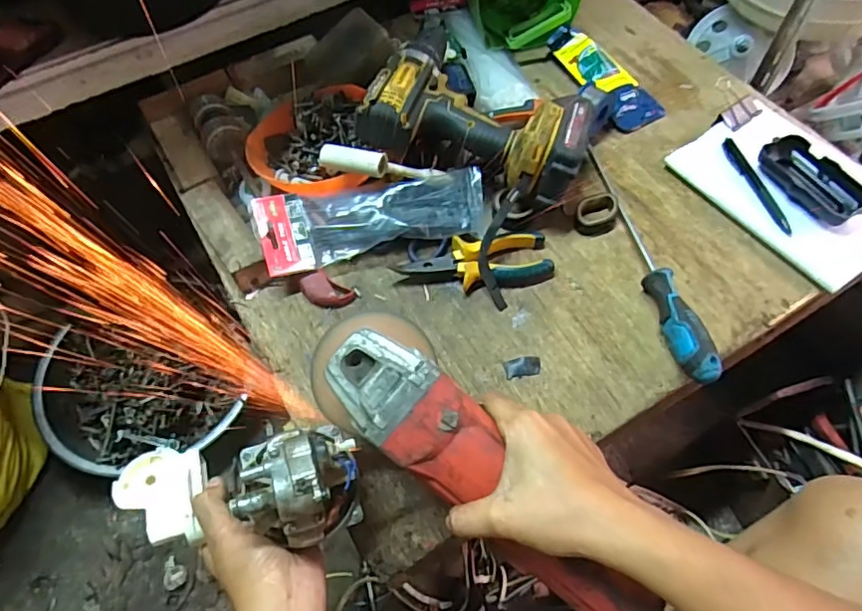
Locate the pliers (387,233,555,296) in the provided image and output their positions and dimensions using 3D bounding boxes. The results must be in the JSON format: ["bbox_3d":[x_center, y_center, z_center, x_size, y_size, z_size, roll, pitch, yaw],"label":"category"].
[{"bbox_3d":[0.043,-0.042,0.550,0.153,0.025,0.053,-7,60,-2],"label":"pliers"}]

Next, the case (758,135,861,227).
[{"bbox_3d":[0.394,-0.130,0.571,0.057,0.021,0.109,-25,62,-12],"label":"case"}]

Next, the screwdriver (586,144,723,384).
[{"bbox_3d":[0.208,-0.058,0.543,0.025,0.037,0.290,-9,60,-3],"label":"screwdriver"}]

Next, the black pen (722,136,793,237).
[{"bbox_3d":[0.342,-0.128,0.581,0.016,0.008,0.132,-13,61,-5],"label":"black pen"}]

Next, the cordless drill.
[{"bbox_3d":[0.059,-0.208,0.563,0.209,0.064,0.186,17,62,11],"label":"cordless drill"}]

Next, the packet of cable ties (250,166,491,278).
[{"bbox_3d":[-0.057,-0.089,0.549,0.227,0.023,0.073,-11,61,-4],"label":"packet of cable ties"}]

